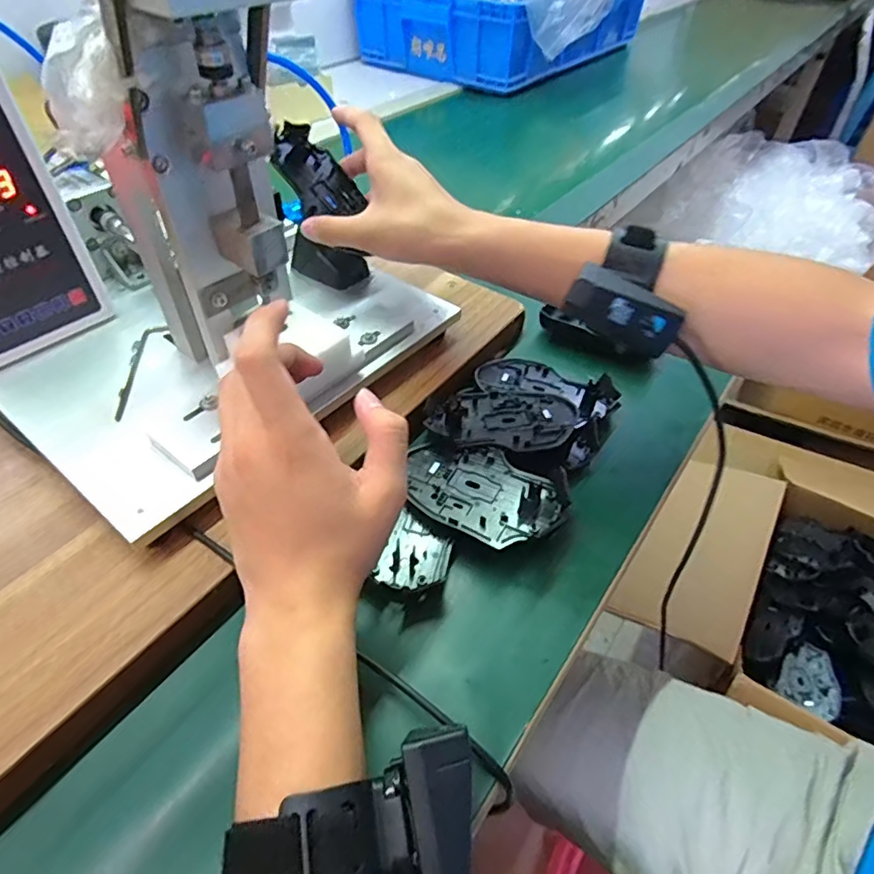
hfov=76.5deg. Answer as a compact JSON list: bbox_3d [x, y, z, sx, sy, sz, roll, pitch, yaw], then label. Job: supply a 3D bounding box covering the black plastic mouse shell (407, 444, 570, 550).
[{"bbox_3d":[0.029,0.039,0.378,0.110,0.026,0.068,29,51,23],"label":"black plastic mouse shell"}]

